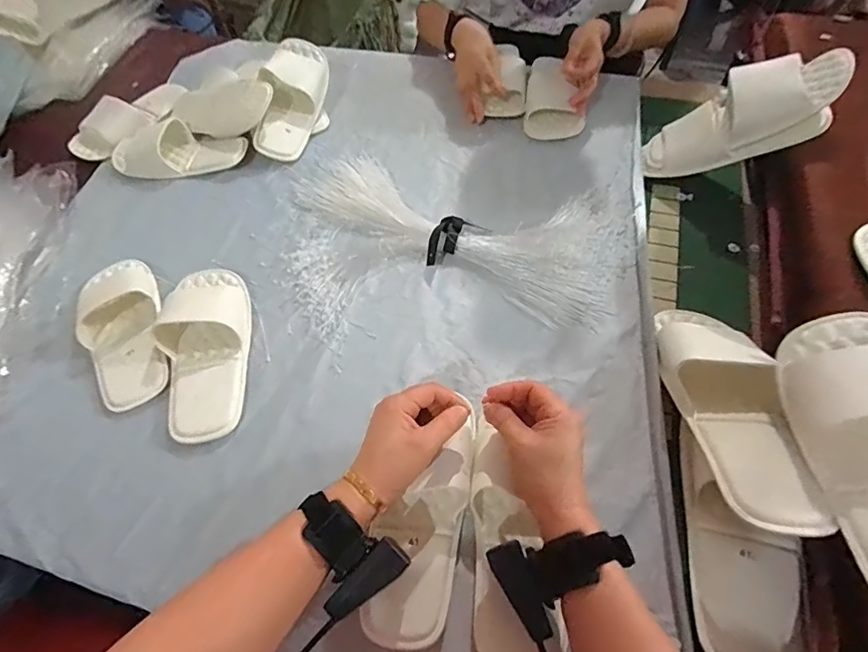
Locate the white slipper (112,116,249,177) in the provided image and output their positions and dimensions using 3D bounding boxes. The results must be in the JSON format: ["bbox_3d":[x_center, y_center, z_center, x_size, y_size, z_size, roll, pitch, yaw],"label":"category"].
[{"bbox_3d":[-0.420,-0.294,0.788,0.222,0.051,0.097,-6,56,0],"label":"white slipper"}]

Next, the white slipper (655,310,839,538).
[{"bbox_3d":[0.284,0.062,0.463,0.108,0.063,0.273,-1,39,13],"label":"white slipper"}]

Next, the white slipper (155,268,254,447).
[{"bbox_3d":[-0.279,0.022,0.570,0.107,0.045,0.233,-8,56,-1],"label":"white slipper"}]

